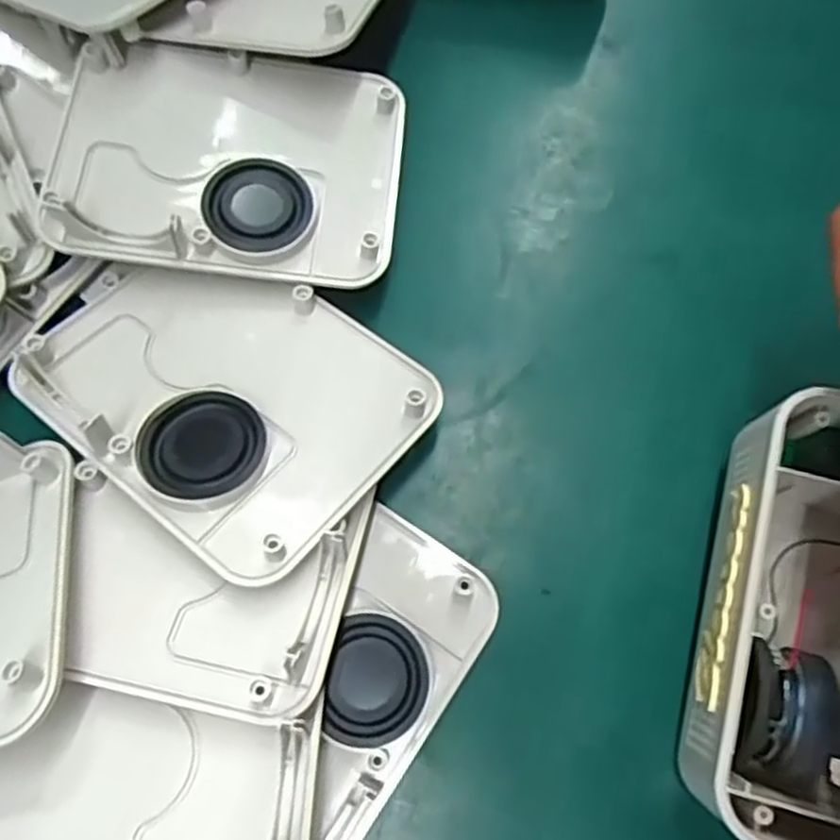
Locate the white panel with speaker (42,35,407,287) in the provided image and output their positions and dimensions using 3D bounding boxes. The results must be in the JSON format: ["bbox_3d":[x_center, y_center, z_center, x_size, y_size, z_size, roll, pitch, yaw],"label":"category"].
[{"bbox_3d":[-0.073,-0.100,0.285,0.126,0.029,0.095,4,70,2],"label":"white panel with speaker"}]

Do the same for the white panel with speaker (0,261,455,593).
[{"bbox_3d":[-0.069,-0.014,0.258,0.131,0.017,0.095,34,59,17],"label":"white panel with speaker"}]

